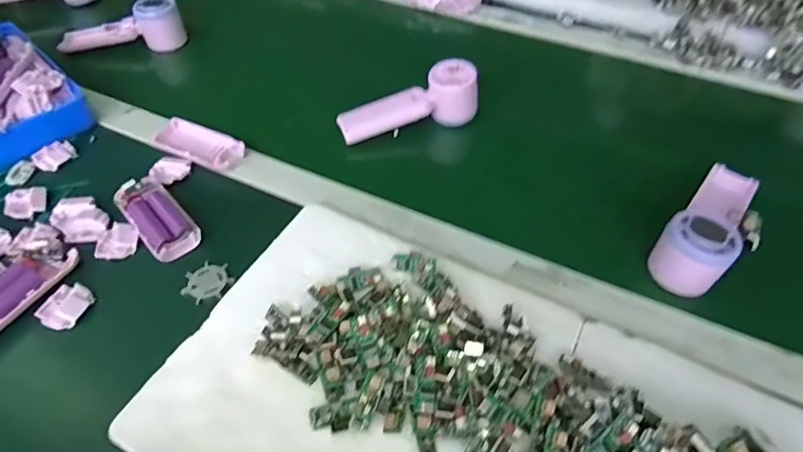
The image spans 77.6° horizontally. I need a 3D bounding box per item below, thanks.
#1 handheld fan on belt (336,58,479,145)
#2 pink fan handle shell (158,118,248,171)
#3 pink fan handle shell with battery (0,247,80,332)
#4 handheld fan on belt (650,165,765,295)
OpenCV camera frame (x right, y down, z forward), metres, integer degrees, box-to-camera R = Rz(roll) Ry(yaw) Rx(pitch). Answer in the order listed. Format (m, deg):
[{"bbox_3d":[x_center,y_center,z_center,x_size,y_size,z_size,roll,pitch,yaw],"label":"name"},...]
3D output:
[{"bbox_3d":[0.006,-0.142,0.574,0.159,0.055,0.050,-14,50,-11],"label":"handheld fan on belt"},{"bbox_3d":[-0.220,-0.090,0.549,0.104,0.014,0.047,20,52,17],"label":"pink fan handle shell"},{"bbox_3d":[-0.327,0.055,0.420,0.036,0.019,0.106,23,53,20],"label":"pink fan handle shell with battery"},{"bbox_3d":[0.290,-0.006,0.454,0.062,0.045,0.164,35,58,27],"label":"handheld fan on belt"}]

